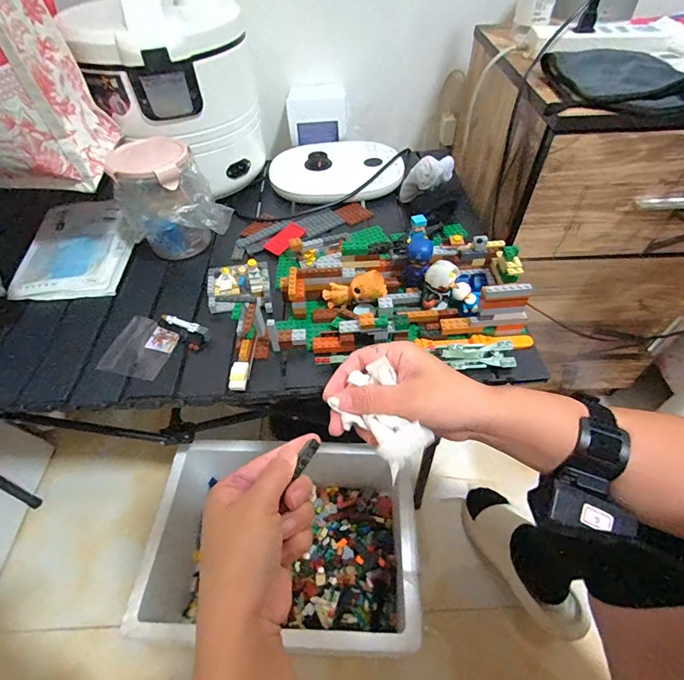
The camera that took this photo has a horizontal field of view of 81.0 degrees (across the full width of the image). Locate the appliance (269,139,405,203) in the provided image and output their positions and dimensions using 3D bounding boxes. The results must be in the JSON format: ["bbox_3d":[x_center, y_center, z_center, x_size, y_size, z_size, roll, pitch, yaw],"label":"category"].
[{"bbox_3d":[-0.011,-0.309,0.712,0.226,0.038,0.178,-5,50,-1],"label":"appliance"}]

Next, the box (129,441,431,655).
[{"bbox_3d":[-0.099,0.345,0.688,0.430,0.183,0.285,1,50,4],"label":"box"}]

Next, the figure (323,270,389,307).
[{"bbox_3d":[0.014,-0.059,0.494,0.078,0.033,0.033,-10,46,26],"label":"figure"}]

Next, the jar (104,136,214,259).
[{"bbox_3d":[-0.241,-0.197,0.562,0.119,0.131,0.119,-18,52,-12],"label":"jar"}]

